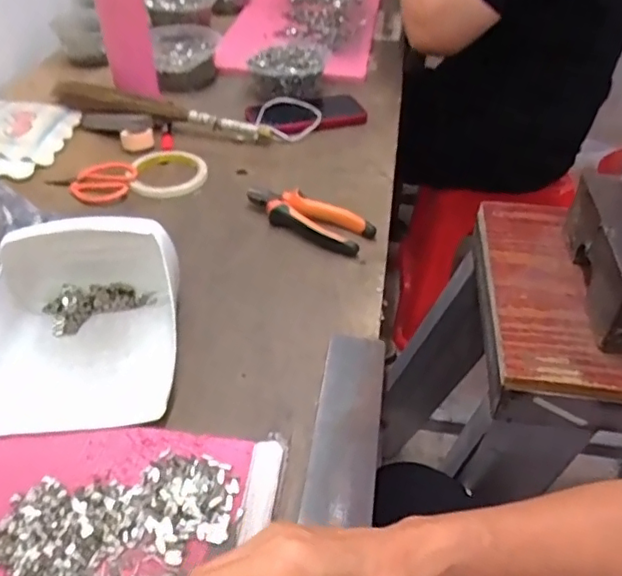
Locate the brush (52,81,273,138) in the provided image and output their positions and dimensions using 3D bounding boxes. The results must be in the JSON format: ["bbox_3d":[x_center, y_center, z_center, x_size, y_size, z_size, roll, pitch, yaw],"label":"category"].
[{"bbox_3d":[-0.212,-0.243,0.804,0.319,0.039,0.026,11,42,12],"label":"brush"}]

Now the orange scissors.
[{"bbox_3d":[-0.259,-0.125,0.699,0.102,0.024,0.054,-9,43,-16],"label":"orange scissors"}]

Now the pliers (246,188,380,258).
[{"bbox_3d":[-0.004,-0.078,0.650,0.147,0.031,0.050,25,47,26],"label":"pliers"}]

